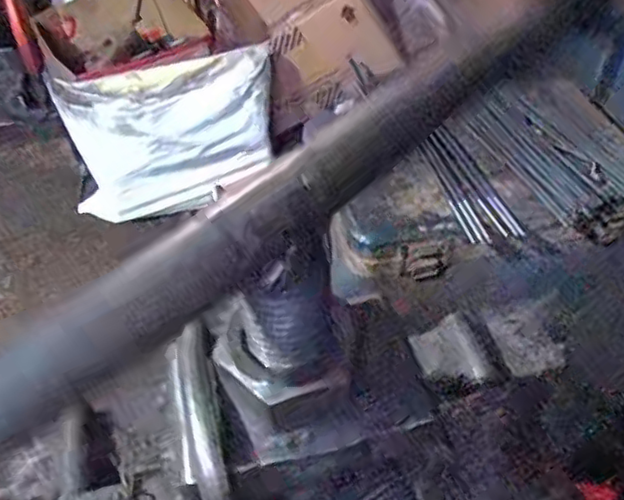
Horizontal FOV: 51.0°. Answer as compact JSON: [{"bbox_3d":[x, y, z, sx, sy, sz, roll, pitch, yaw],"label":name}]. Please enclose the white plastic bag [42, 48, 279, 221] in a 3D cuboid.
[{"bbox_3d":[-0.282,-0.221,1.334,0.420,0.271,0.144,-15,50,-11],"label":"white plastic bag"}]

